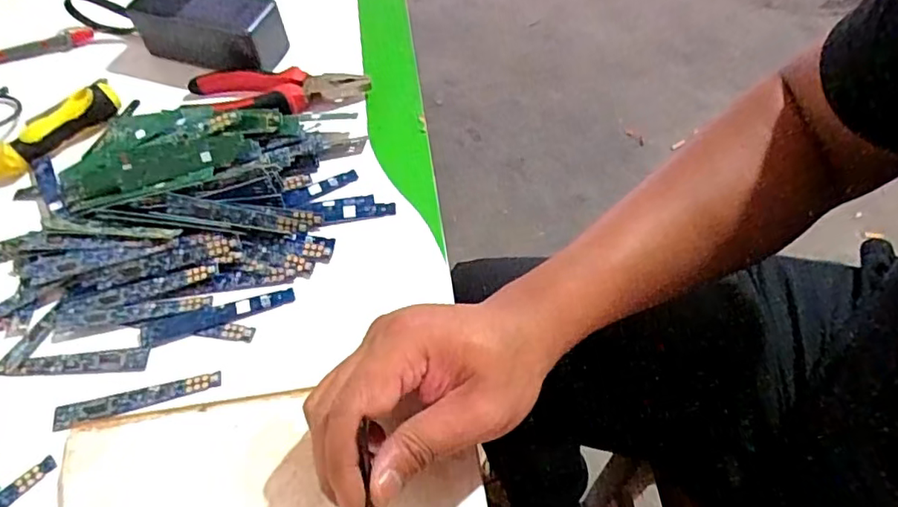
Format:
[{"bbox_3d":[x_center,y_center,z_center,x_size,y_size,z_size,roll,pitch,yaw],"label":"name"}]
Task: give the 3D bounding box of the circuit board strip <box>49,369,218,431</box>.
[{"bbox_3d":[-0.191,0.090,0.362,0.099,0.004,0.015,-13,50,-6],"label":"circuit board strip"}]

